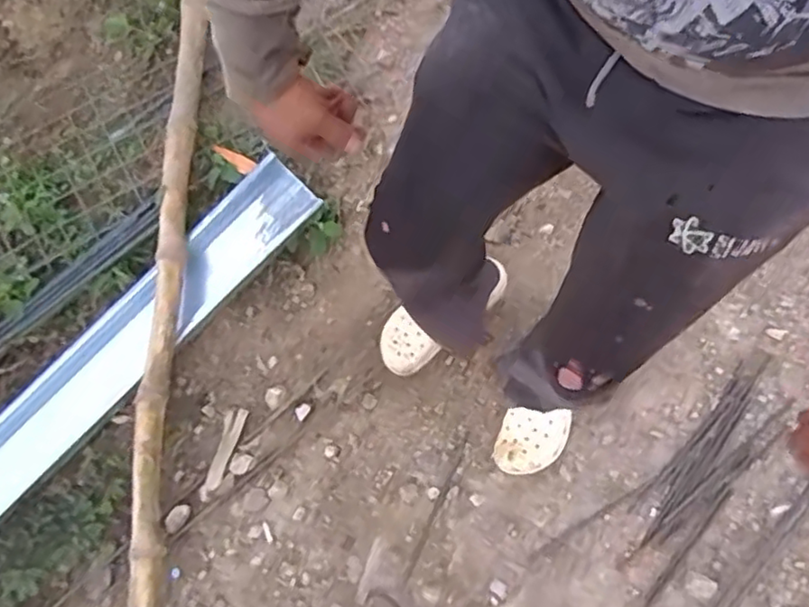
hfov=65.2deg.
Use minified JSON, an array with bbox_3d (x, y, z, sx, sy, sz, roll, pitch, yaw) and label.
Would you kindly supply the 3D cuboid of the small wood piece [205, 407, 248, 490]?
[{"bbox_3d":[-0.355,0.285,1.255,0.041,0.014,0.160,13,69,8],"label":"small wood piece"}]

